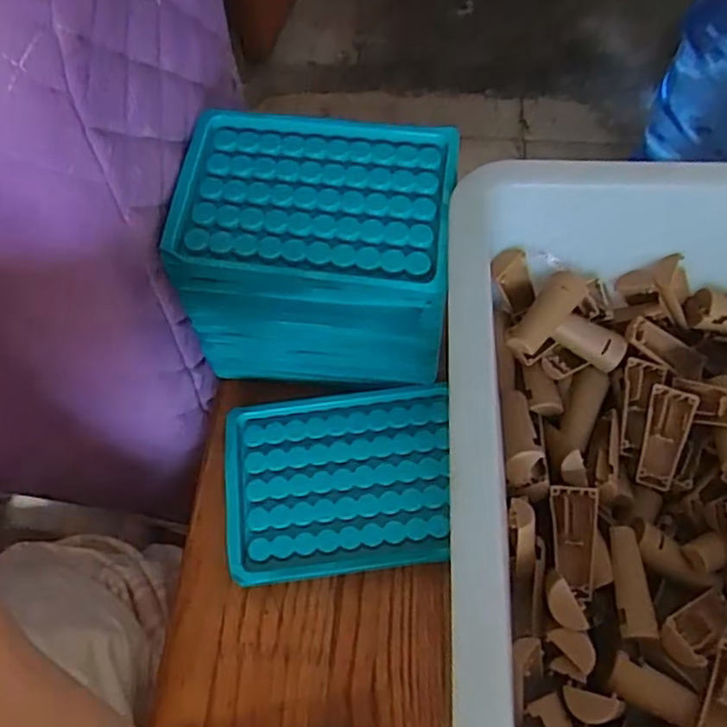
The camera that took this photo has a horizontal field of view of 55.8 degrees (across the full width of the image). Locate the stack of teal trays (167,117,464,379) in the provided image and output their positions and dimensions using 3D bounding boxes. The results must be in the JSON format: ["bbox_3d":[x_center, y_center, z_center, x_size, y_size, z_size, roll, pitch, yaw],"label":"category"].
[{"bbox_3d":[-0.022,-0.056,0.370,0.130,0.106,0.092,5,61,5],"label":"stack of teal trays"}]

